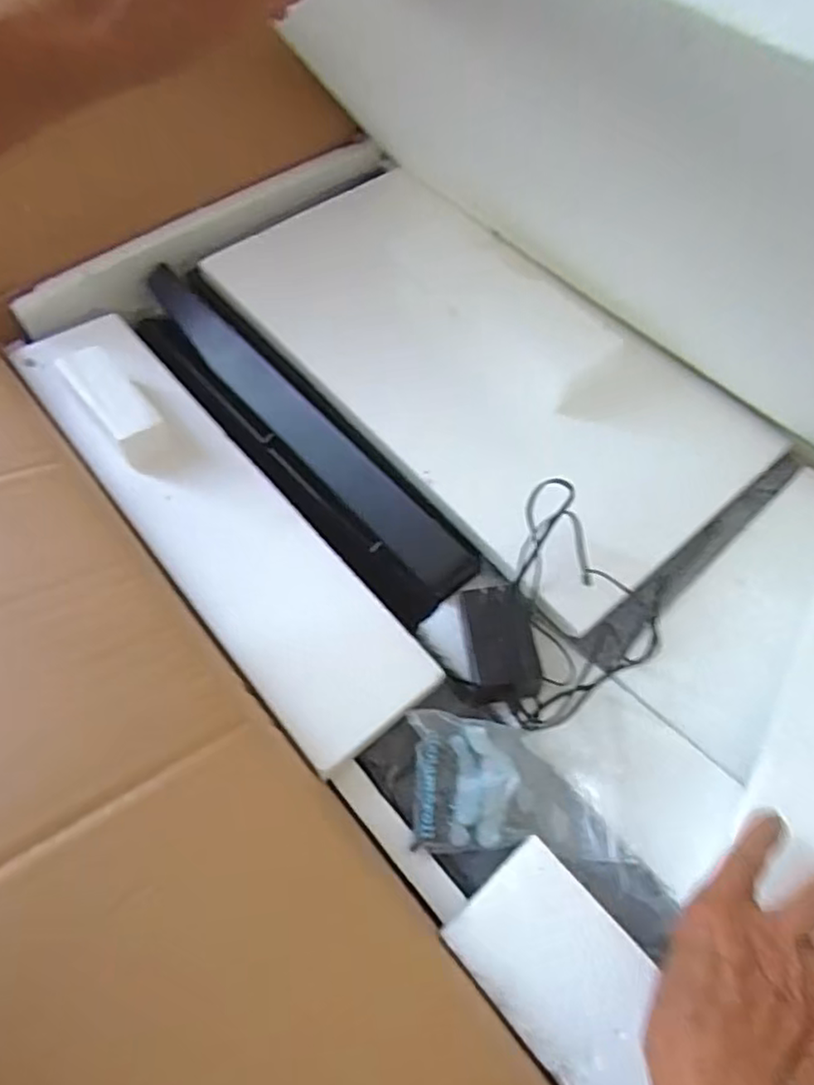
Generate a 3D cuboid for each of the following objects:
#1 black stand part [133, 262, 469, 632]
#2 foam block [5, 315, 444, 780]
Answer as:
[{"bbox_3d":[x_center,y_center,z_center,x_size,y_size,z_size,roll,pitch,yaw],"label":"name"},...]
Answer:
[{"bbox_3d":[-0.116,-0.106,0.608,0.077,0.074,0.459,-36,66,-18],"label":"black stand part"},{"bbox_3d":[-0.169,-0.042,0.522,0.112,0.052,0.480,-36,66,-19],"label":"foam block"}]

